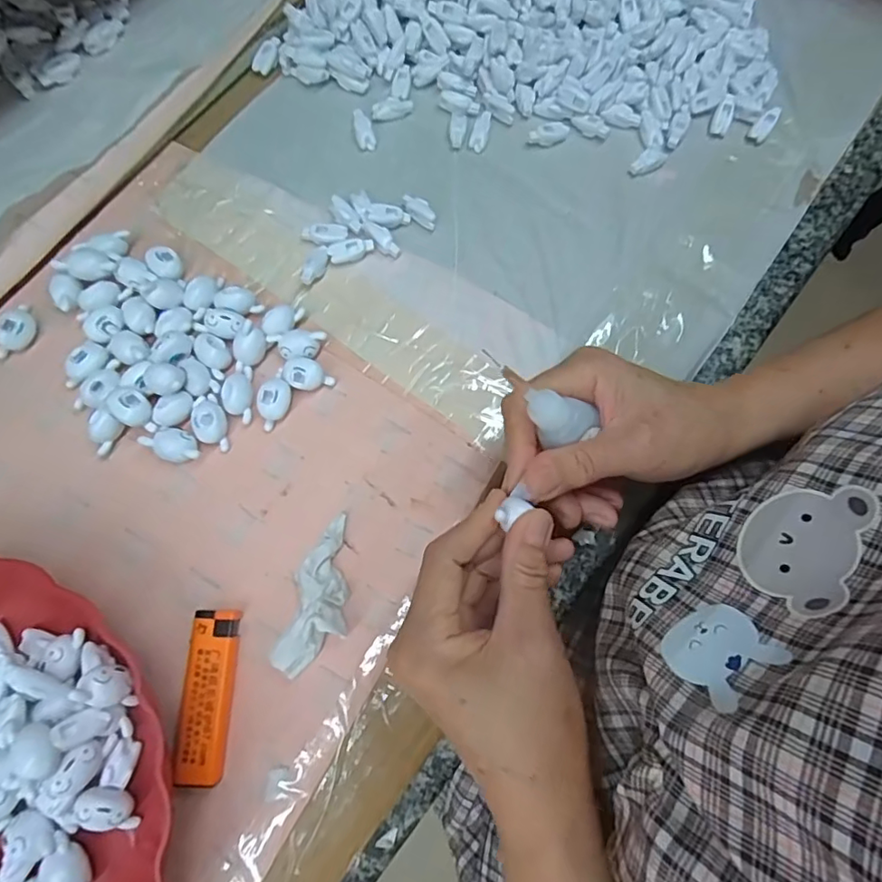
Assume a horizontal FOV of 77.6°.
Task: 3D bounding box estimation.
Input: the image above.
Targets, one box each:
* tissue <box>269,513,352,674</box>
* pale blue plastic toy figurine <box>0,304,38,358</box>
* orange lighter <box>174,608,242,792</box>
[{"bbox_3d":[-0.063,0.079,0.285,0.032,0.024,0.082,12,74,2],"label":"tissue"},{"bbox_3d":[-0.249,-0.066,0.323,0.017,0.015,0.034,10,74,2],"label":"pale blue plastic toy figurine"},{"bbox_3d":[-0.116,0.126,0.276,0.023,0.011,0.078,1,74,-1],"label":"orange lighter"}]

